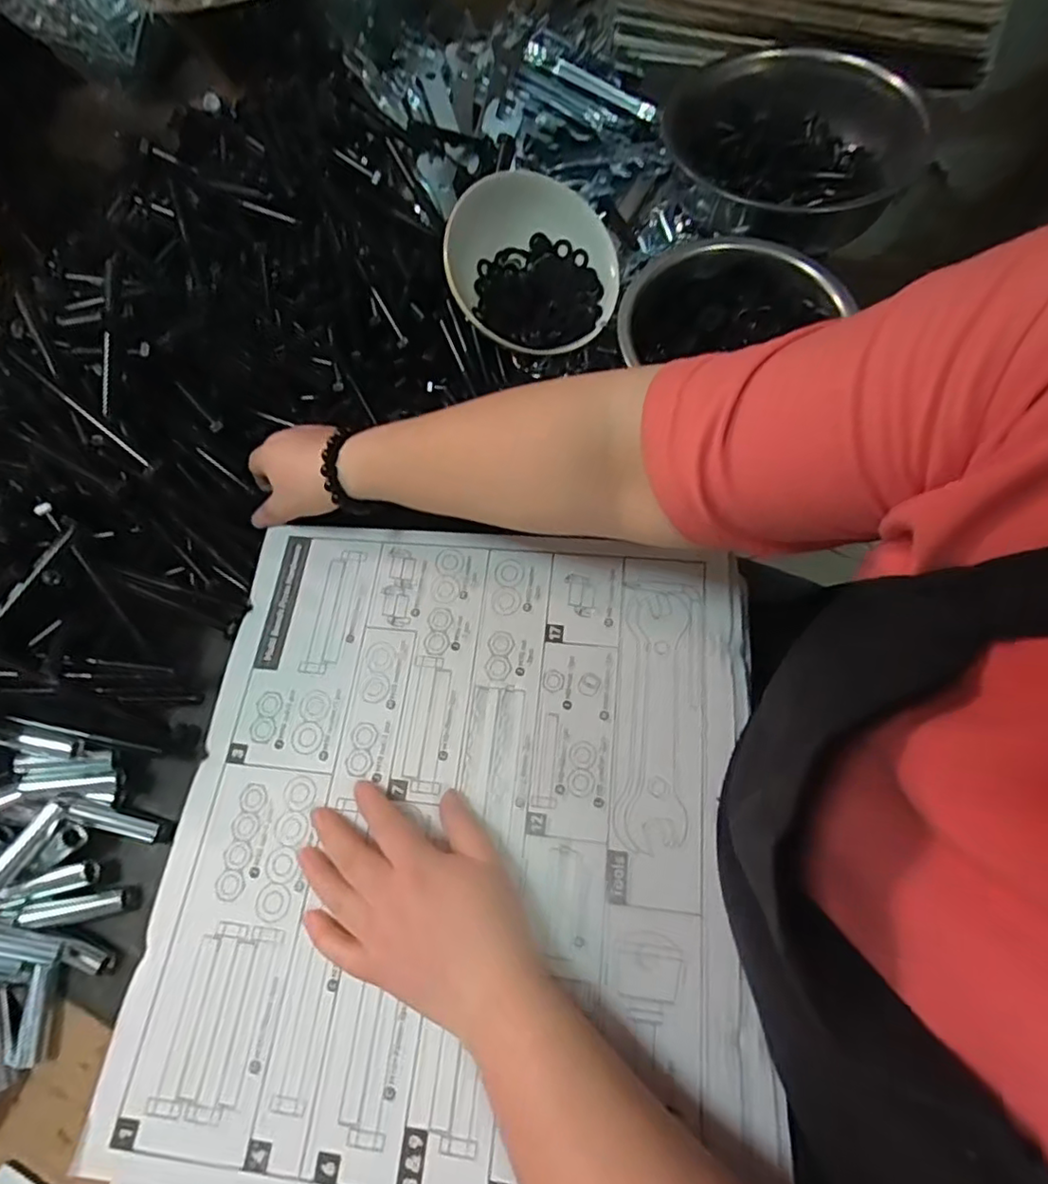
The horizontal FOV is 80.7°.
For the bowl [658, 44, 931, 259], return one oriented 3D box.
[{"bbox_3d":[0.221,-0.387,0.539,0.208,0.061,0.205,-1,69,2],"label":"bowl"}]

